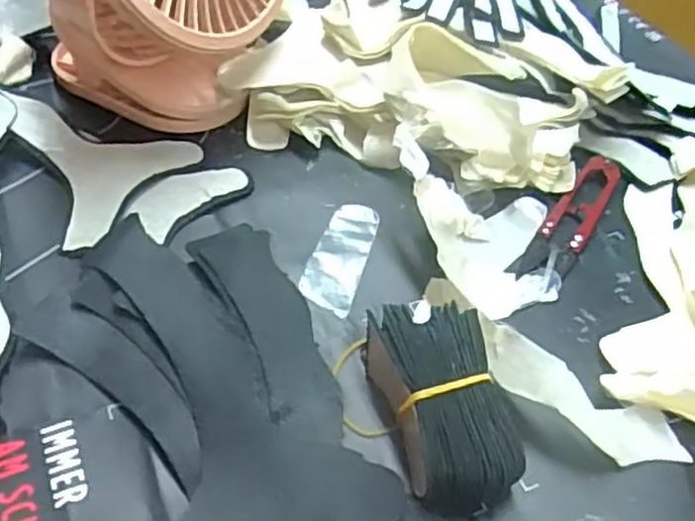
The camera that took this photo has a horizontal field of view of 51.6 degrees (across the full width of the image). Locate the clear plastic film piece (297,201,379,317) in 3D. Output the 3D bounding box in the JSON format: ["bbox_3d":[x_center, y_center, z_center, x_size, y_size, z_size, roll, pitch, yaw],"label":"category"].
[{"bbox_3d":[-0.004,-0.003,0.358,0.026,0.005,0.067,14,50,8],"label":"clear plastic film piece"}]

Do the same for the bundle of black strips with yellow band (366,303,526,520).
[{"bbox_3d":[0.038,0.057,0.288,0.045,0.031,0.078,-7,51,-11],"label":"bundle of black strips with yellow band"}]

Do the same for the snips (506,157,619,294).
[{"bbox_3d":[0.116,-0.022,0.373,0.023,0.010,0.098,30,54,20],"label":"snips"}]

